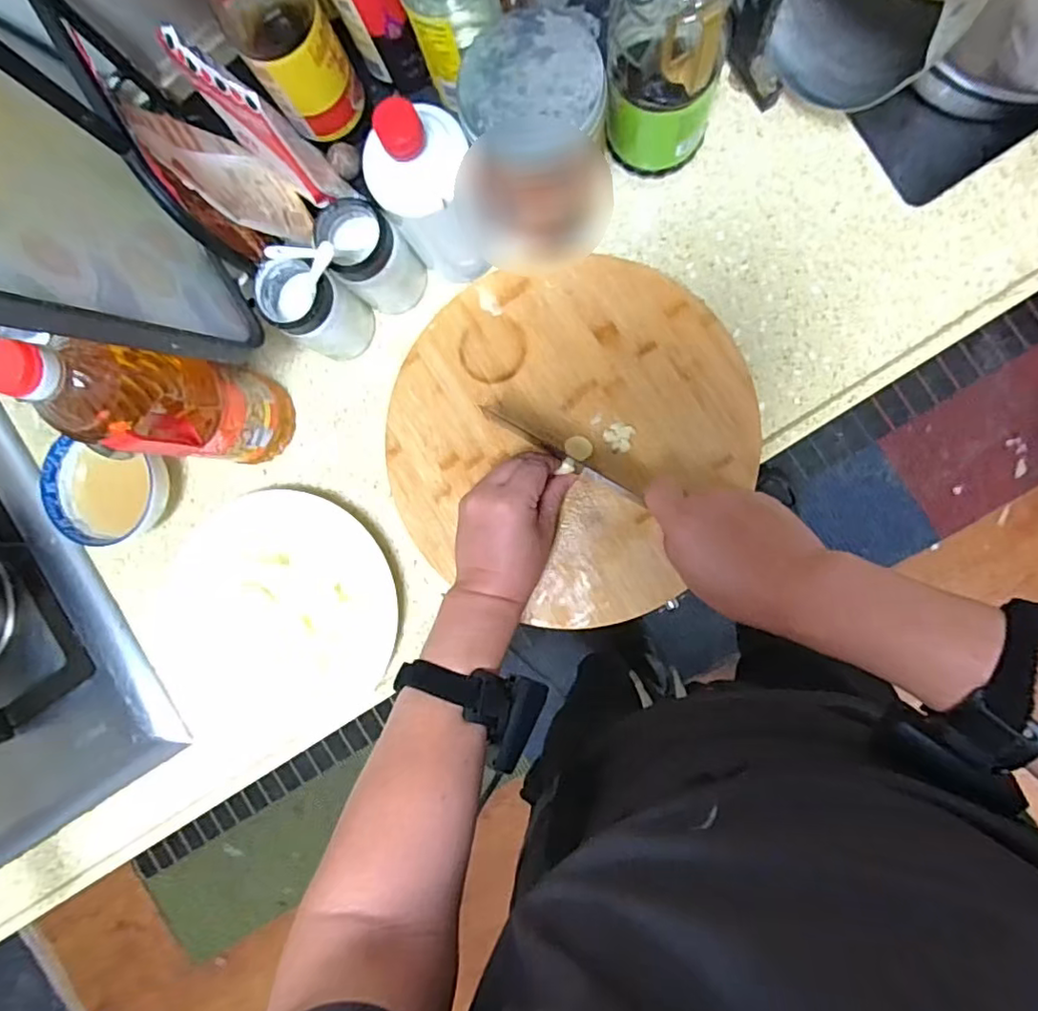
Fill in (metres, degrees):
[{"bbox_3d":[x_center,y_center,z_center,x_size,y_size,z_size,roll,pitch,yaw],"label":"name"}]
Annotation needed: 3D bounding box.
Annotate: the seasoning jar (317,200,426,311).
[{"bbox_3d":[-0.123,-0.208,0.526,0.056,0.115,0.058,0,91,7],"label":"seasoning jar"}]

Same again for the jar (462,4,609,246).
[{"bbox_3d":[0.018,-0.274,0.476,0.094,0.164,0.089,4,91,7],"label":"jar"}]

